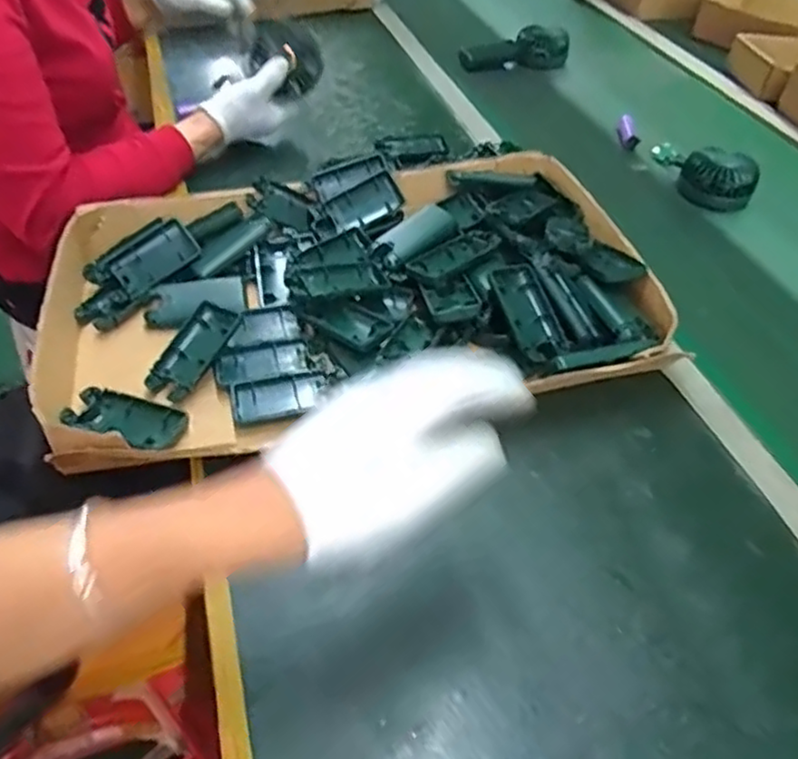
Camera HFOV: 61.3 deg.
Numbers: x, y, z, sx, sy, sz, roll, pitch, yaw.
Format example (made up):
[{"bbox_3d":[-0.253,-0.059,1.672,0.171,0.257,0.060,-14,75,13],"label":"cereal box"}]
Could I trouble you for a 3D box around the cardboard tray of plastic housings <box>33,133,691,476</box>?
[{"bbox_3d":[-0.050,-0.088,0.627,0.527,0.071,0.343,-9,47,-13],"label":"cardboard tray of plastic housings"}]

